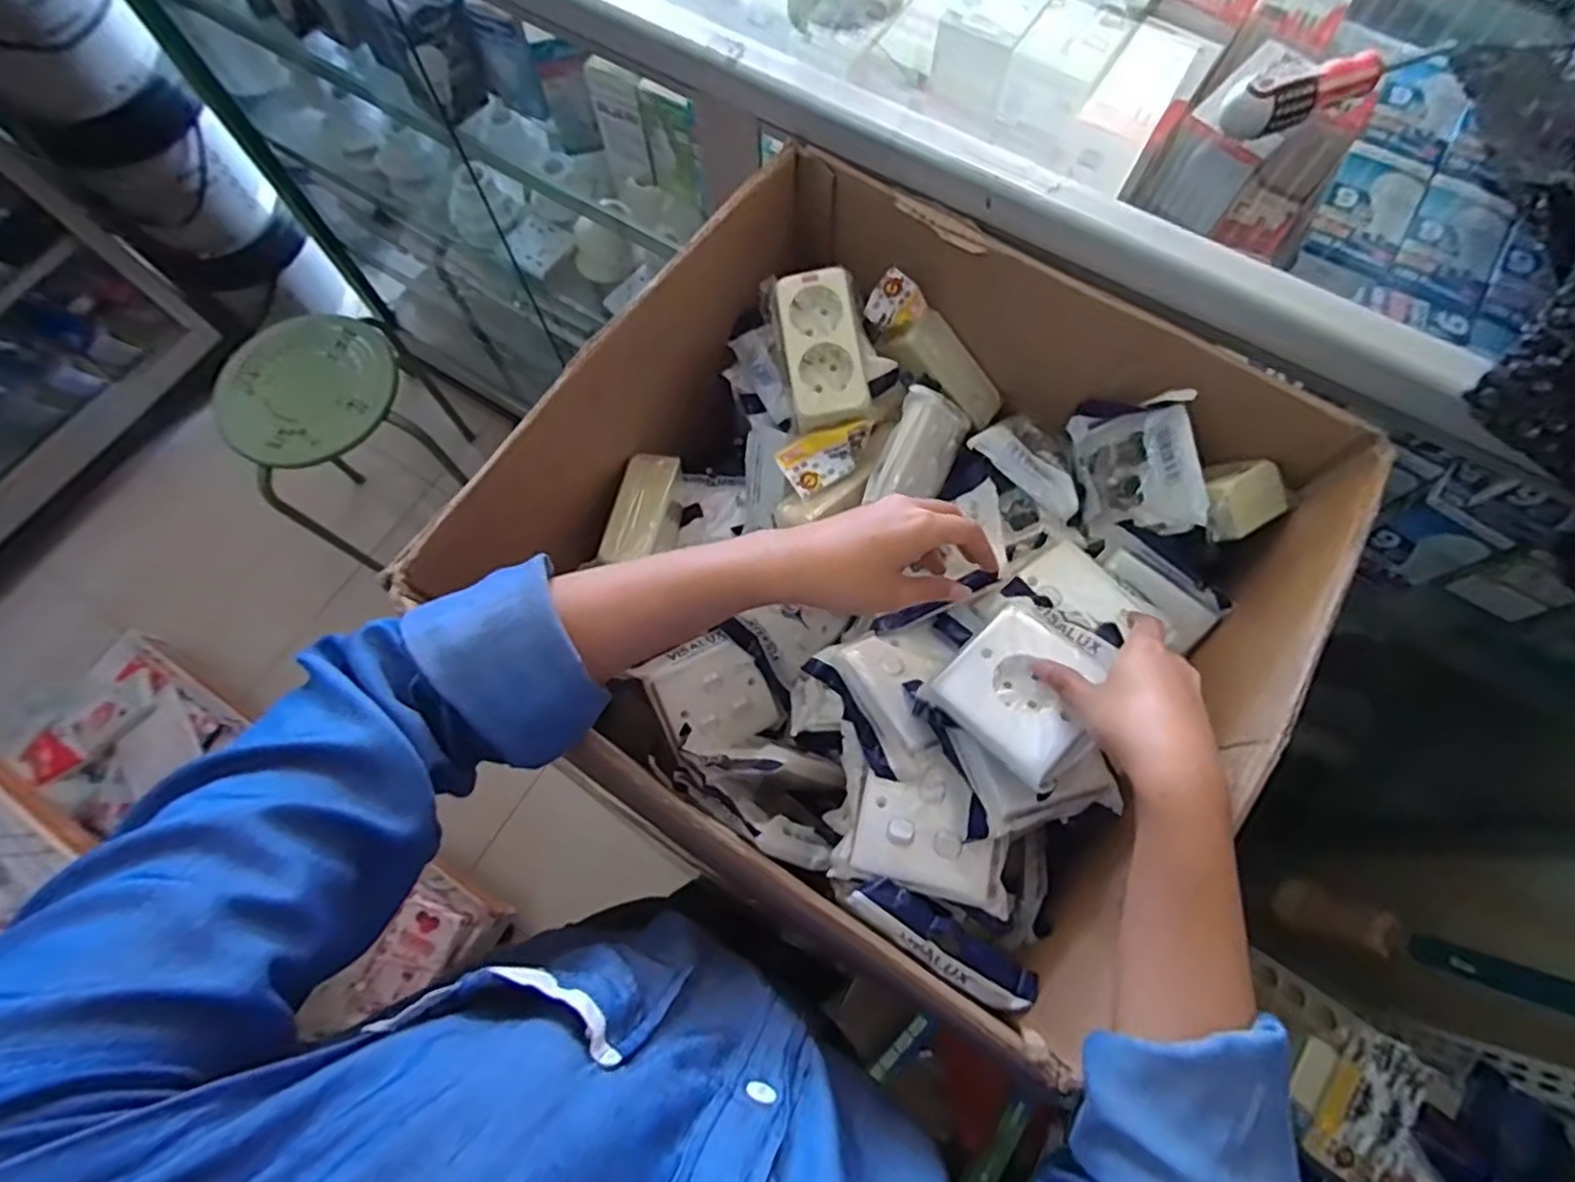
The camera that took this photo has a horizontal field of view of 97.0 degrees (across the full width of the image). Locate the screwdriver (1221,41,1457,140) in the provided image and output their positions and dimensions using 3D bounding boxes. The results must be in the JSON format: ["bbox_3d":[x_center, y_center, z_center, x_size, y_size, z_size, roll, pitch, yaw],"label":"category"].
[{"bbox_3d":[0.366,-0.337,0.454,0.174,0.027,0.028,-25,72,-8],"label":"screwdriver"}]

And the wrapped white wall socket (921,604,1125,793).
[{"bbox_3d":[0.161,0.058,0.447,0.116,0.038,0.092,-44,61,-12],"label":"wrapped white wall socket"}]

